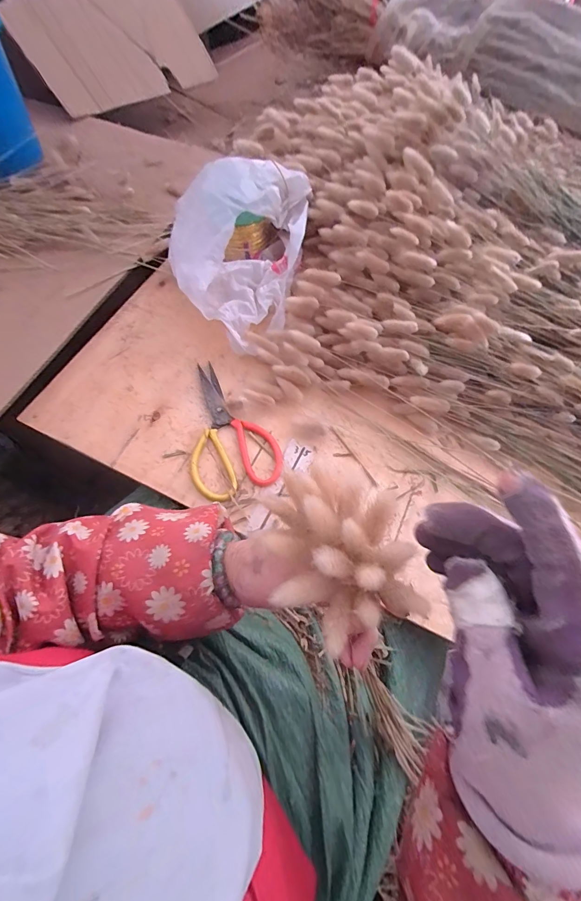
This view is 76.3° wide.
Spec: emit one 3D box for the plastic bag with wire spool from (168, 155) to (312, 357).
[{"bbox_3d":[-0.072,-0.291,0.528,0.167,0.129,0.277,14,68,1],"label":"plastic bag with wire spool"}]

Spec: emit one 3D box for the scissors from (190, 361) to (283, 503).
[{"bbox_3d":[-0.087,-0.032,0.475,0.109,0.011,0.189,-20,71,-12],"label":"scissors"}]

